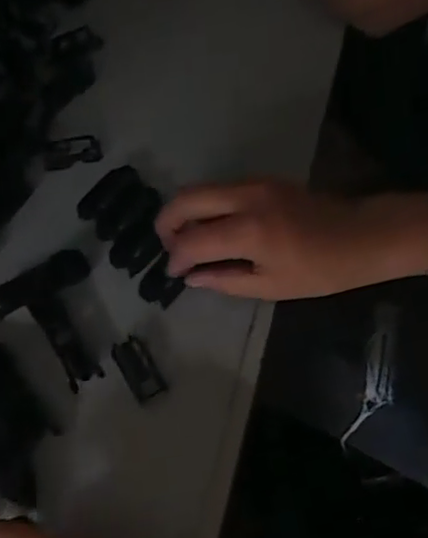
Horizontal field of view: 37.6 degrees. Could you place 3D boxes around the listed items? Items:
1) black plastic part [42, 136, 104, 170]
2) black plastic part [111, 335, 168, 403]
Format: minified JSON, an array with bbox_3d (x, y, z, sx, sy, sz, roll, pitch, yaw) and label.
[{"bbox_3d":[-0.102,-0.085,0.449,0.042,0.006,0.022,-9,59,-1],"label":"black plastic part"},{"bbox_3d":[-0.043,0.058,0.363,0.019,0.011,0.038,-29,62,-13],"label":"black plastic part"}]

